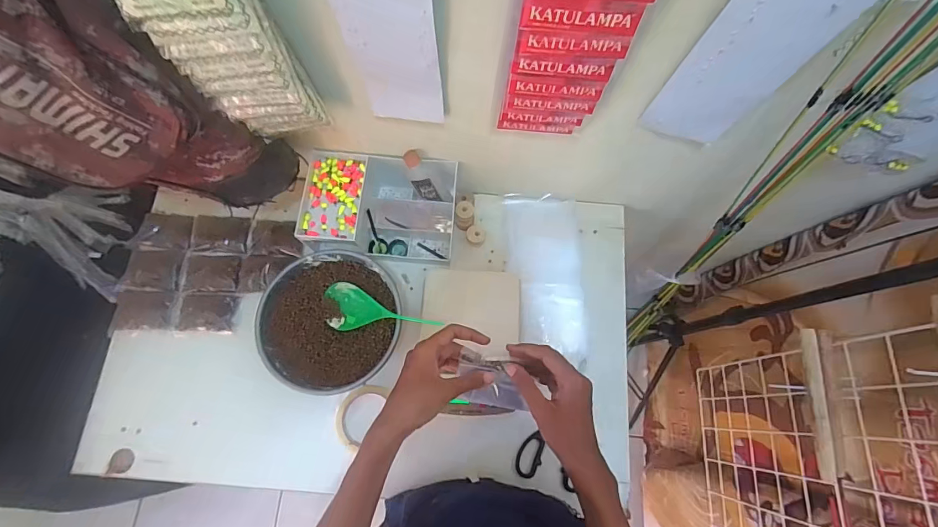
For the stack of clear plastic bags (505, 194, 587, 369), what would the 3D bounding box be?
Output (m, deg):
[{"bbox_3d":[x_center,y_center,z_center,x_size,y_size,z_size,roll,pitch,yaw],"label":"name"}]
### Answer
[{"bbox_3d":[0.127,0.015,0.699,0.119,0.026,0.273,1,74,-1],"label":"stack of clear plastic bags"}]

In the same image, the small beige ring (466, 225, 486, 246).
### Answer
[{"bbox_3d":[0.012,-0.050,0.719,0.032,0.018,0.038,10,74,1],"label":"small beige ring"}]

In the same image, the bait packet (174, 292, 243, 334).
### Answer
[{"bbox_3d":[-0.415,0.076,0.666,0.096,0.011,0.062,3,74,-1],"label":"bait packet"}]

